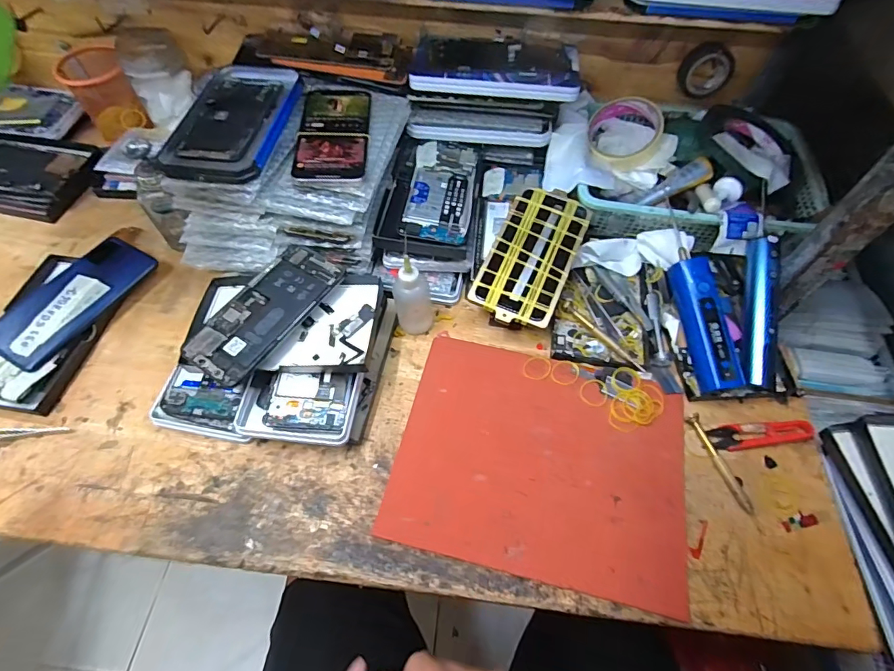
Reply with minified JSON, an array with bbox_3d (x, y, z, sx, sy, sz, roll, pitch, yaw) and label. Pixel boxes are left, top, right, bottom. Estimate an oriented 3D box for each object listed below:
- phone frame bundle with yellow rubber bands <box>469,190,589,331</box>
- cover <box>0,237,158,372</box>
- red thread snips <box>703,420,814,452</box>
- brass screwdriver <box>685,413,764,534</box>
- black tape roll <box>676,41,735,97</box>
[{"bbox_3d":[0.091,-0.087,0.488,0.083,0.009,0.162,22,70,10],"label":"phone frame bundle with yellow rubber bands"},{"bbox_3d":[-0.396,-0.040,0.490,0.069,0.011,0.162,31,61,2],"label":"cover"},{"bbox_3d":[0.295,0.091,0.434,0.094,0.009,0.023,-7,59,-5],"label":"red thread snips"},{"bbox_3d":[0.252,0.121,0.419,0.012,0.004,0.108,-16,60,-10],"label":"brass screwdriver"},{"bbox_3d":[0.303,-0.306,0.541,0.060,0.069,0.025,17,60,9],"label":"black tape roll"}]

